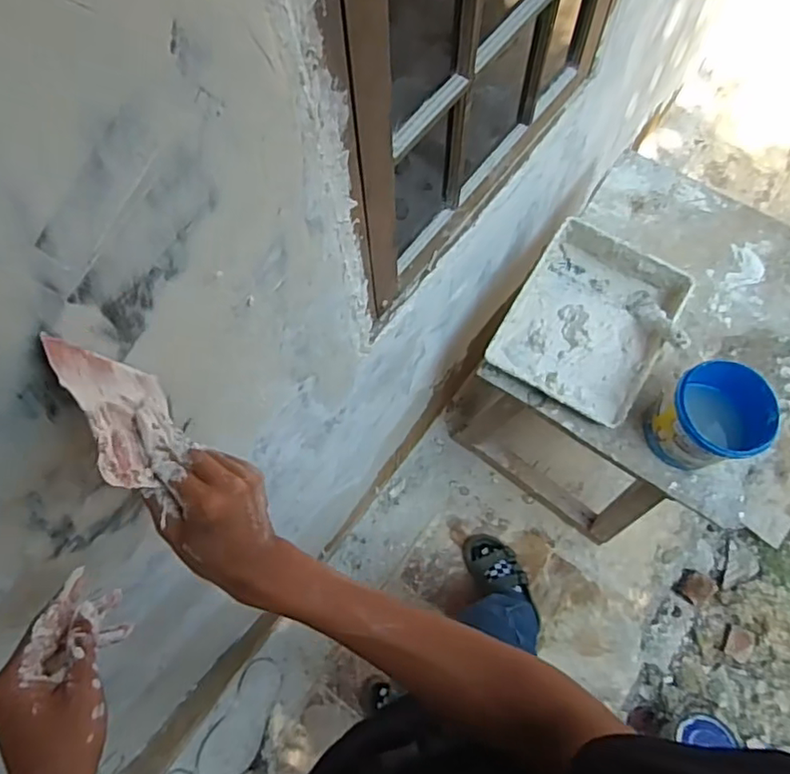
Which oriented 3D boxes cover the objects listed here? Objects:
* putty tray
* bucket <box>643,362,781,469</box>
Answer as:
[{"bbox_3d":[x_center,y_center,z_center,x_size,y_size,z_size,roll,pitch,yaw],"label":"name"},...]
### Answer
[{"bbox_3d":[0.376,-0.120,1.160,0.278,0.096,0.352,29,71,13],"label":"putty tray"},{"bbox_3d":[0.548,0.060,1.033,0.162,0.165,0.159,-1,67,2],"label":"bucket"}]

